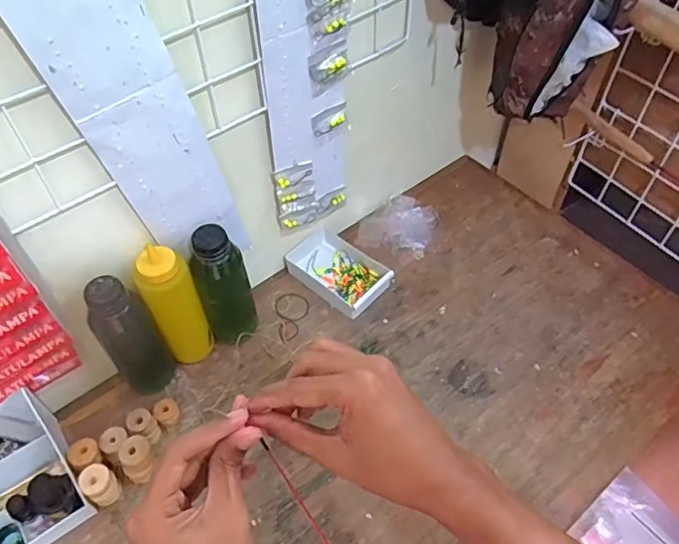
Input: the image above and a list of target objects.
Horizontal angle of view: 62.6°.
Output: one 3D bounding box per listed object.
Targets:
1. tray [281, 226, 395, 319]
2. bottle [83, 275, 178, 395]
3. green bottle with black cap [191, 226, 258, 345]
[{"bbox_3d":[-0.001,-0.002,0.819,0.147,0.031,0.091,36,61,25],"label":"tray"},{"bbox_3d":[-0.242,0.079,0.655,0.061,0.187,0.056,-27,57,-18],"label":"bottle"},{"bbox_3d":[-0.142,0.016,0.695,0.061,0.180,0.052,-14,54,-10],"label":"green bottle with black cap"}]

